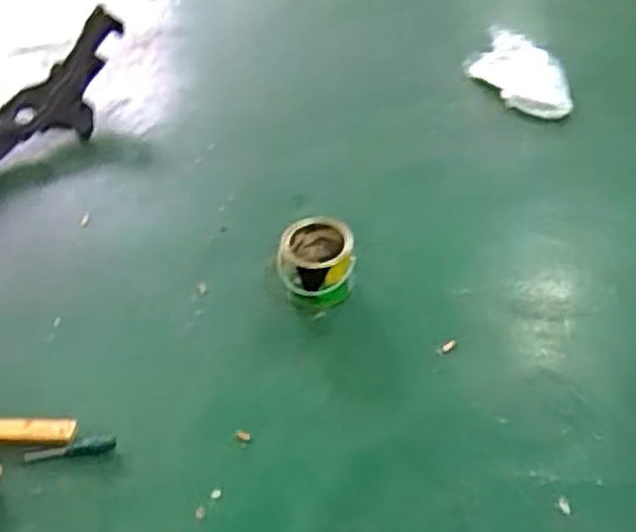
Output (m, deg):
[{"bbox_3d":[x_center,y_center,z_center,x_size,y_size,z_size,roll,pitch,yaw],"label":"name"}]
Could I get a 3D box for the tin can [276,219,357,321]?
[{"bbox_3d":[-0.005,0.005,1.837,0.170,0.160,0.181,-5,47,-3],"label":"tin can"}]

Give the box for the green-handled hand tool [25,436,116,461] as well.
[{"bbox_3d":[-0.507,0.376,1.618,0.186,0.018,0.033,-7,49,-3],"label":"green-handled hand tool"}]

